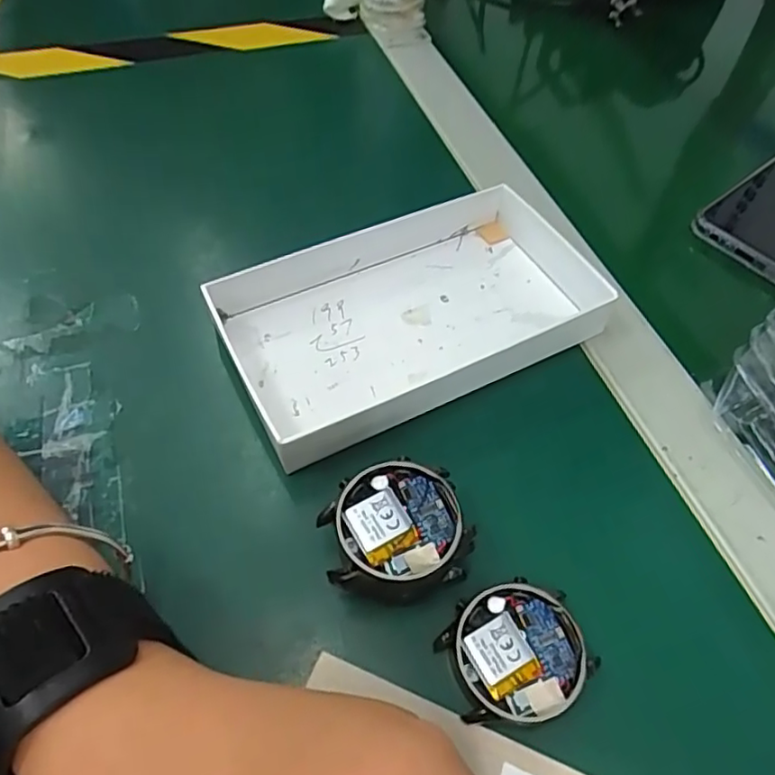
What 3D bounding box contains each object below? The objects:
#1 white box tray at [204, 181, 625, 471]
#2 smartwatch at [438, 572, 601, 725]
[{"bbox_3d":[0.016,-0.038,0.291,0.181,0.028,0.097,-23,58,-17],"label":"white box tray"},{"bbox_3d":[0.045,0.094,0.210,0.048,0.011,0.042,-16,56,-13],"label":"smartwatch"}]

